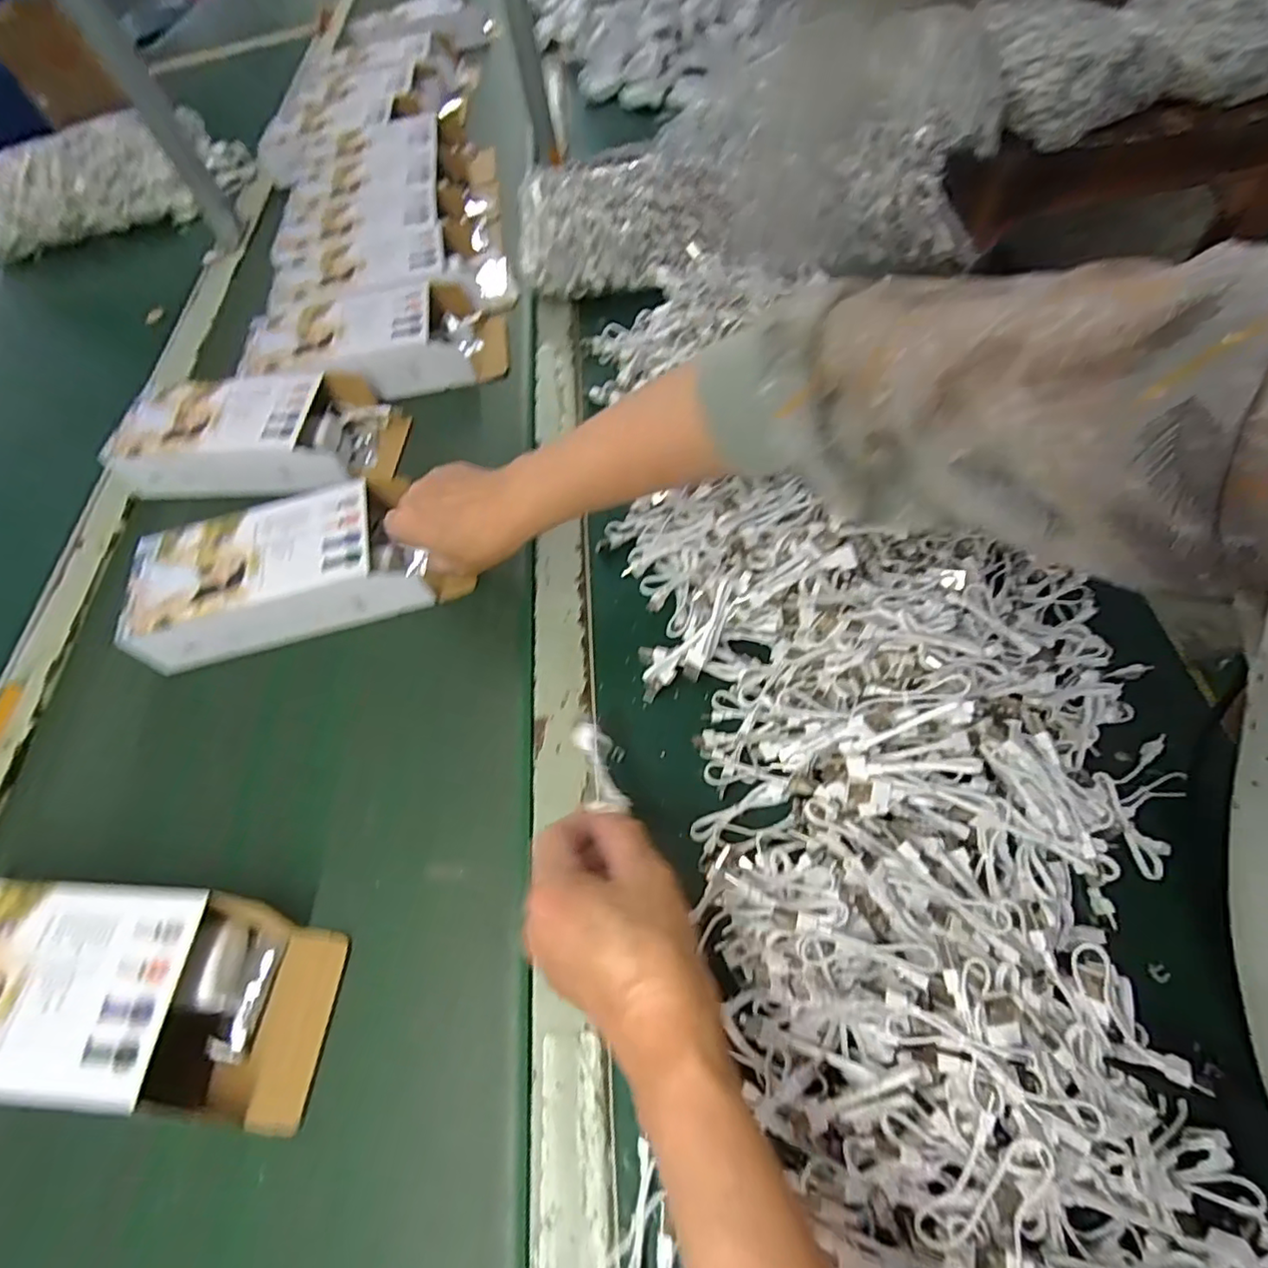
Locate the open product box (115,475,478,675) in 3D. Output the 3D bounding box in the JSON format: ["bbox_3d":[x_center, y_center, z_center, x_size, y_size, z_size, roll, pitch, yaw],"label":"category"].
[{"bbox_3d":[-0.267,-0.057,0.482,0.248,0.051,0.110,-15,67,-4],"label":"open product box"}]

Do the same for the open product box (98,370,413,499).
[{"bbox_3d":[-0.358,-0.198,0.577,0.268,0.051,0.125,1,67,2],"label":"open product box"}]

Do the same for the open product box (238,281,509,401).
[{"bbox_3d":[-0.267,-0.306,0.621,0.255,0.051,0.123,-10,67,-2],"label":"open product box"}]

